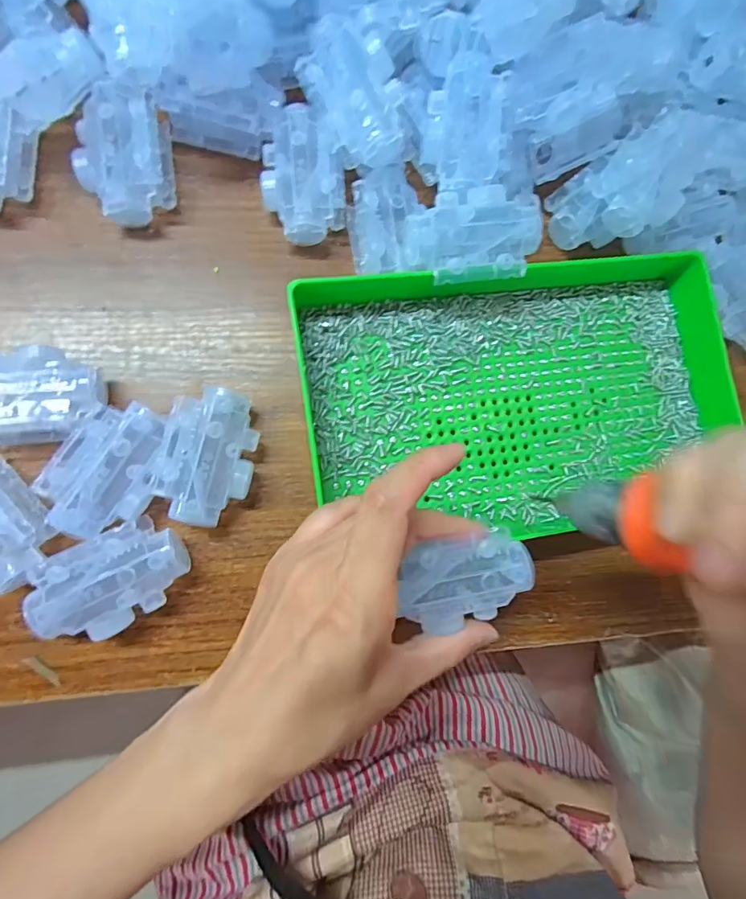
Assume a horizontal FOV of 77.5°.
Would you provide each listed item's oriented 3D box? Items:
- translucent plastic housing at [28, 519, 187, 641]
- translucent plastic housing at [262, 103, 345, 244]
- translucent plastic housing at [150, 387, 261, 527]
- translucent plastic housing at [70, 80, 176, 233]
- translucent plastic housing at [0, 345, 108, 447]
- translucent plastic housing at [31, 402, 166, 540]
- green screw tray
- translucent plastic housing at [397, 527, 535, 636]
[{"bbox_3d":[-0.127,0.064,0.228,0.067,0.029,0.044,-29,89,-11],"label":"translucent plastic housing"},{"bbox_3d":[-0.041,-0.155,0.266,0.044,0.027,0.068,-11,86,-10],"label":"translucent plastic housing"},{"bbox_3d":[-0.084,0.004,0.243,0.043,0.029,0.068,12,82,-7],"label":"translucent plastic housing"},{"bbox_3d":[-0.134,-0.158,0.252,0.043,0.027,0.066,-3,84,-9],"label":"translucent plastic housing"},{"bbox_3d":[-0.171,-0.027,0.232,0.069,0.031,0.047,-5,85,-9],"label":"translucent plastic housing"},{"bbox_3d":[-0.130,0.010,0.235,0.044,0.028,0.068,30,80,-4],"label":"translucent plastic housing"},{"bbox_3d":[0.084,-0.030,0.266,0.245,0.032,0.159,-7,85,-9],"label":"green screw tray"},{"bbox_3d":[0.043,0.060,0.214,0.061,0.016,0.042,-10,86,-8],"label":"translucent plastic housing"}]

